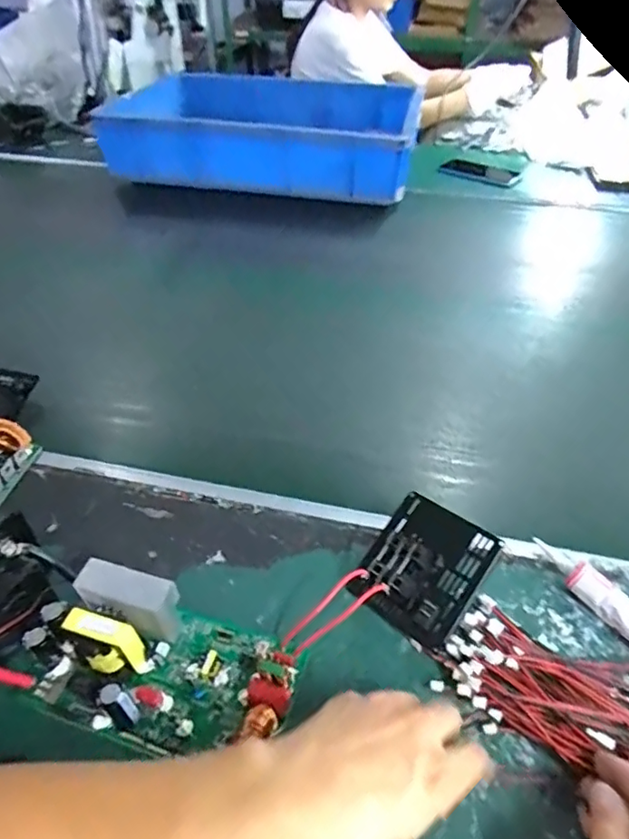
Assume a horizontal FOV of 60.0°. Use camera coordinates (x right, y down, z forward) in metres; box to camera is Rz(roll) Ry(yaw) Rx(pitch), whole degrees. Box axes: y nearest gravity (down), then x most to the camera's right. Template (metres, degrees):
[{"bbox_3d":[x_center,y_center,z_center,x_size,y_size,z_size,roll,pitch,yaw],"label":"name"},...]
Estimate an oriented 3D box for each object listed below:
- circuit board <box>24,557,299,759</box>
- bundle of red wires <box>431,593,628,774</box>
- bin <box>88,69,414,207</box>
[{"bbox_3d":[-0.105,0.165,0.375,0.179,0.052,0.087,10,44,10],"label":"circuit board"},{"bbox_3d":[0.176,0.181,0.375,0.164,0.024,0.090,17,46,16],"label":"bundle of red wires"},{"bbox_3d":[-0.081,-0.578,1.095,0.552,0.121,0.398,9,44,8],"label":"bin"}]

